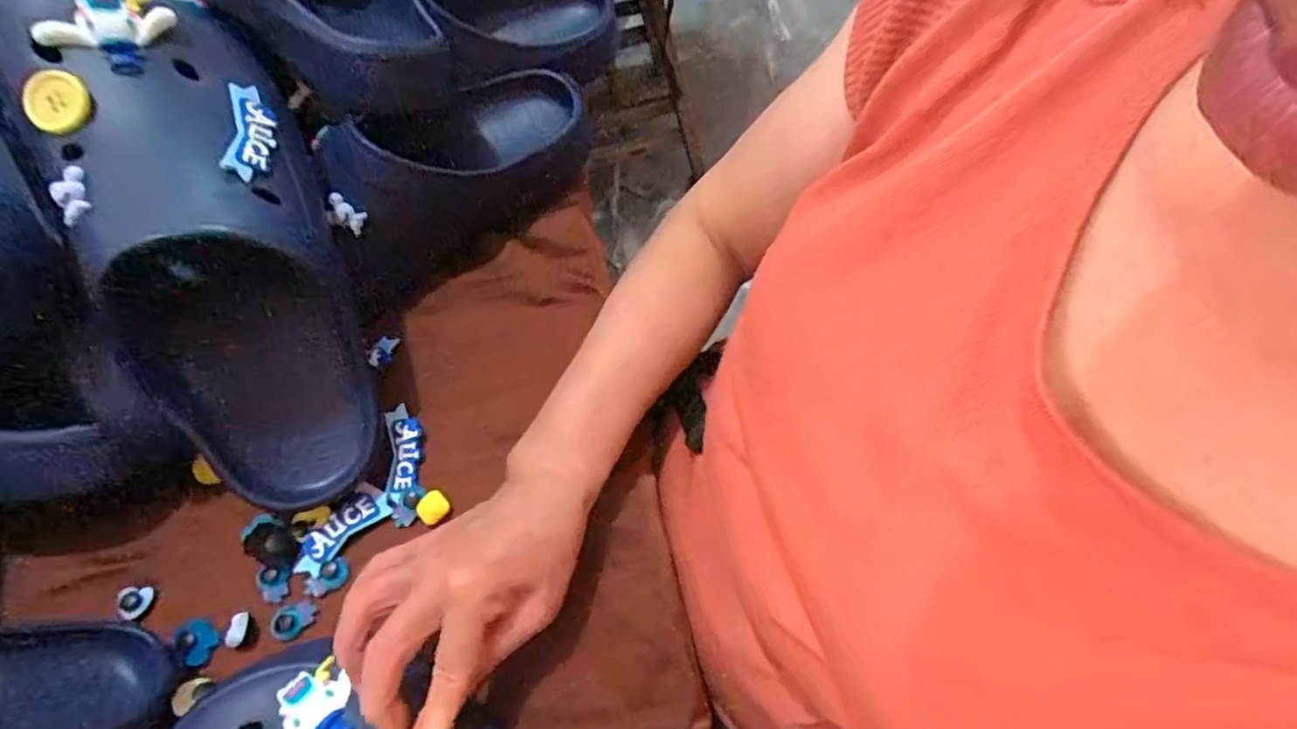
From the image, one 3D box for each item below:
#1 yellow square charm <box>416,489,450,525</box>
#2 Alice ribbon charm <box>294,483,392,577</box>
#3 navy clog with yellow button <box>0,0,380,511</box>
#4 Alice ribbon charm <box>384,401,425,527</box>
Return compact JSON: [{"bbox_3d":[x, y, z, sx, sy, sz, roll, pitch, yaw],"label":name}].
[{"bbox_3d":[-0.135,0.087,0.387,0.017,0.004,0.018,35,70,18],"label":"yellow square charm"},{"bbox_3d":[-0.189,0.102,0.381,0.062,0.006,0.023,-42,90,-16],"label":"Alice ribbon charm"},{"bbox_3d":[-0.252,-0.065,0.352,0.134,0.291,0.093,-16,21,-6],"label":"navy clog with yellow button"},{"bbox_3d":[-0.156,0.062,0.395,0.023,0.007,0.073,-8,64,-2],"label":"Alice ribbon charm"}]

